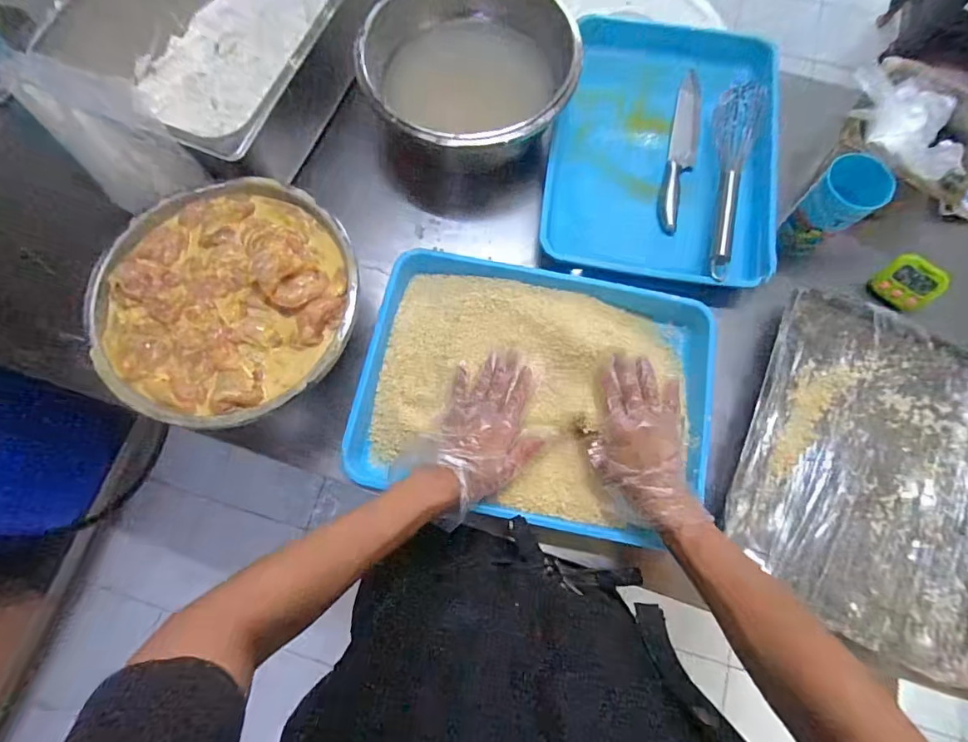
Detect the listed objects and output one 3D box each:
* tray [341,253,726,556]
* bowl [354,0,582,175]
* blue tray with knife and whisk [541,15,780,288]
[{"bbox_3d":[0.063,0.013,0.565,0.401,0.061,0.312,11,75,3],"label":"tray"},{"bbox_3d":[-0.017,-0.393,0.653,0.259,0.127,0.244,0,75,1],"label":"bowl"},{"bbox_3d":[0.247,-0.318,0.663,0.295,0.051,0.398,9,75,3],"label":"blue tray with knife and whisk"}]

